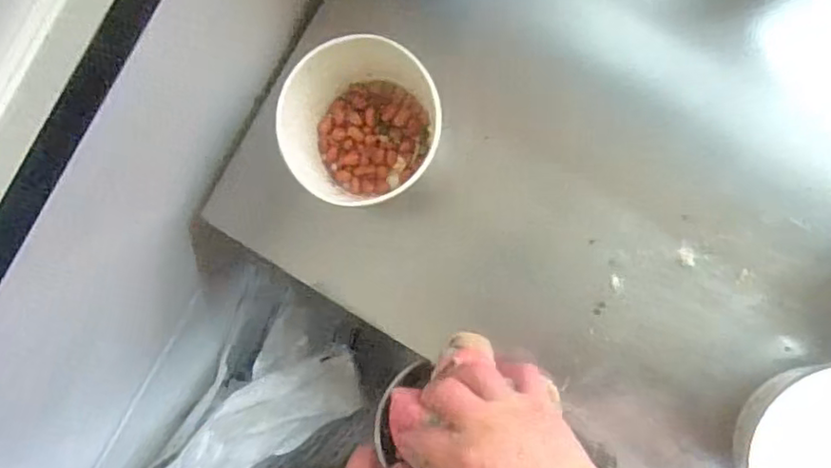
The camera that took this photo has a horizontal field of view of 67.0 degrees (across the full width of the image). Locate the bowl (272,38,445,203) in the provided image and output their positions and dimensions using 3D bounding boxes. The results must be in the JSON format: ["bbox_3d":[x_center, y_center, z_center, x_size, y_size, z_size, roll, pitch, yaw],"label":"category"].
[{"bbox_3d":[-0.038,-0.085,0.495,0.113,0.088,0.116,0,88,6],"label":"bowl"}]

